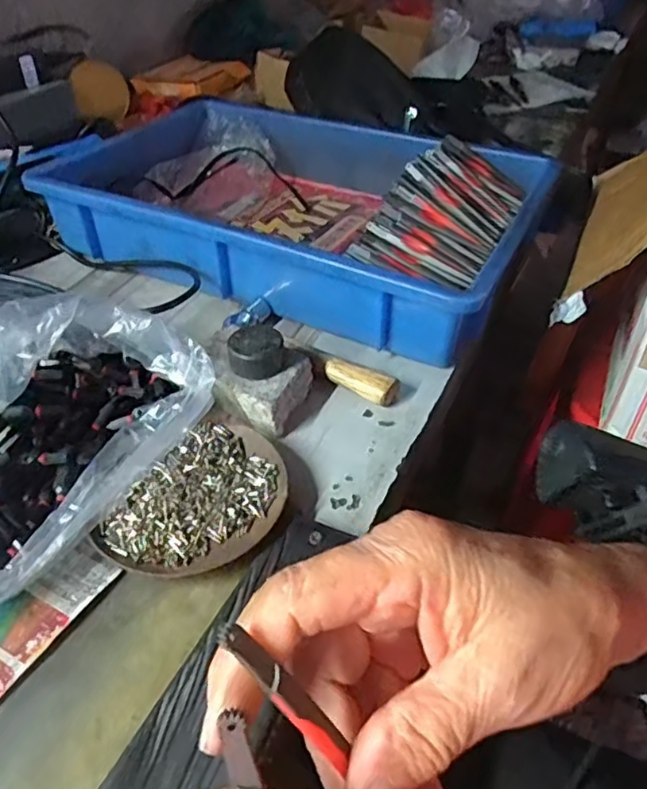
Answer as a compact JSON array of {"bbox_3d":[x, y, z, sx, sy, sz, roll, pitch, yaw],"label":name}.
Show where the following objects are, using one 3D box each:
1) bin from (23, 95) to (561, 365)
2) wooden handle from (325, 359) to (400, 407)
[{"bbox_3d":[-0.033,-0.191,0.599,0.462,0.080,0.298,19,45,21],"label":"bin"},{"bbox_3d":[0.026,-0.009,0.439,0.054,0.020,0.021,18,44,20],"label":"wooden handle"}]

